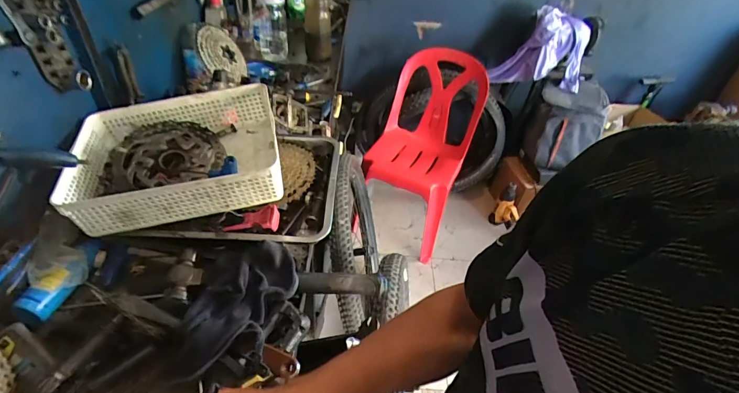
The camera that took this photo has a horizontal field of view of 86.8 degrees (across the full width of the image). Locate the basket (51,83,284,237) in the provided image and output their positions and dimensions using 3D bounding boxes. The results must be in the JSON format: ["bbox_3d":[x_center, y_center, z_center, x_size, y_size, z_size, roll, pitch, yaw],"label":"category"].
[{"bbox_3d":[-0.332,-0.071,0.674,0.336,0.095,0.239,-5,44,-11],"label":"basket"}]

